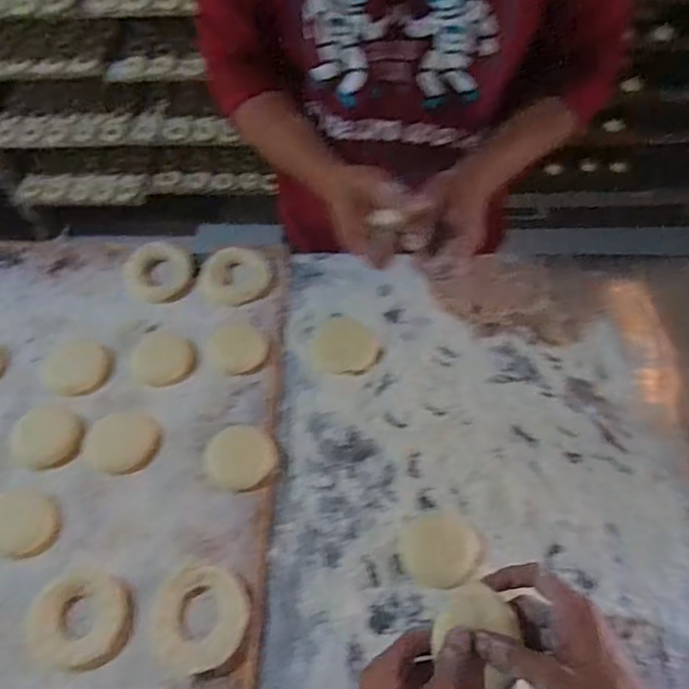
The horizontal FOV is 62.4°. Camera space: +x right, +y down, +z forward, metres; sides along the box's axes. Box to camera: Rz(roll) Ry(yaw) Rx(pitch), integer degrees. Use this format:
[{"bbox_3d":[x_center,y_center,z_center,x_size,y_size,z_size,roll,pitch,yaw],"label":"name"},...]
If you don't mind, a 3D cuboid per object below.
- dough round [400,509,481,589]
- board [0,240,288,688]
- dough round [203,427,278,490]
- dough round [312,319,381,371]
[{"bbox_3d":[0.090,0.189,0.530,0.070,0.007,0.067,0,58,0],"label":"dough round"},{"bbox_3d":[-0.288,0.110,0.576,0.423,0.018,0.571,0,58,0],"label":"board"},{"bbox_3d":[-0.106,0.112,0.575,0.067,0.005,0.067,0,58,0],"label":"dough round"},{"bbox_3d":[0.002,-0.002,0.658,0.071,0.004,0.073,0,58,0],"label":"dough round"}]

